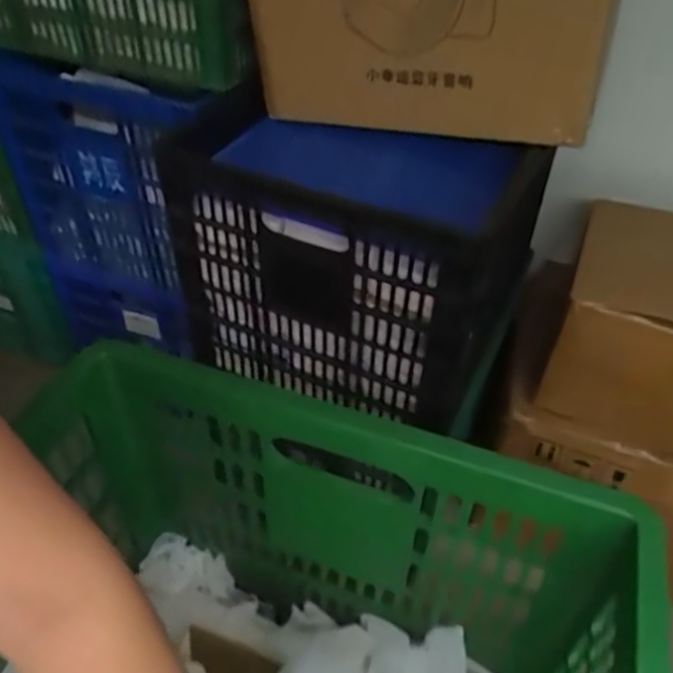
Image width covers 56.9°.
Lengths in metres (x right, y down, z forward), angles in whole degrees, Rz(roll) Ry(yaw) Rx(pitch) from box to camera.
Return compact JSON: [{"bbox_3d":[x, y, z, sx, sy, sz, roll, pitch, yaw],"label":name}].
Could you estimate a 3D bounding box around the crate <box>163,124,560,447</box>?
[{"bbox_3d":[0.010,-0.111,0.919,0.468,0.325,0.228,20,45,19],"label":"crate"}]

